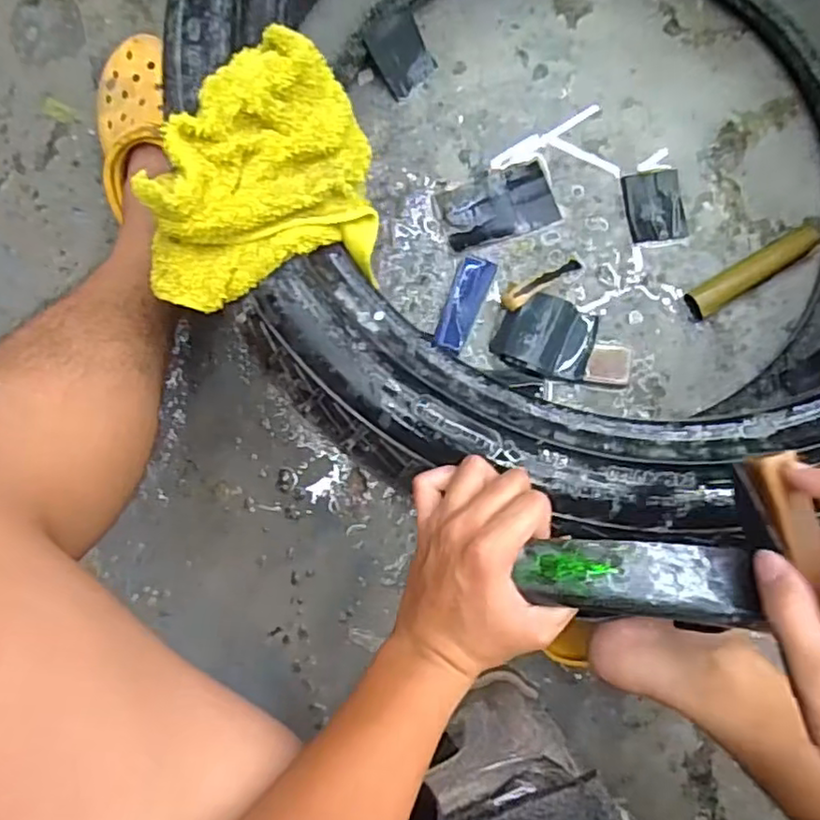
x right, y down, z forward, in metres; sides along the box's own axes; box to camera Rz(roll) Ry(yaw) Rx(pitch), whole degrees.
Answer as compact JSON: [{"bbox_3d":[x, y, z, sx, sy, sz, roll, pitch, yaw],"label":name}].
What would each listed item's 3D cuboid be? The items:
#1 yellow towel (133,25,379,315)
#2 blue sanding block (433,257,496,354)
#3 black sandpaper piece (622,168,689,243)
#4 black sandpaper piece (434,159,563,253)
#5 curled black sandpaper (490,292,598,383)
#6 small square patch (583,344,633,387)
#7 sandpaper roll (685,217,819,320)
[{"bbox_3d":[-0.096,-0.149,0.405,0.139,0.081,0.161,-5,84,0],"label":"yellow towel"},{"bbox_3d":[0.055,-0.105,0.649,0.032,0.019,0.100,21,85,3],"label":"blue sanding block"},{"bbox_3d":[0.252,-0.209,0.665,0.057,0.005,0.072,-9,84,0],"label":"black sandpaper piece"},{"bbox_3d":[0.090,-0.210,0.664,0.116,0.004,0.068,-17,84,-1],"label":"black sandpaper piece"},{"bbox_3d":[0.135,-0.072,0.637,0.094,0.028,0.075,20,85,2],"label":"curled black sandpaper"},{"bbox_3d":[0.198,-0.045,0.643,0.045,0.010,0.038,6,84,1],"label":"small square patch"},{"bbox_3d":[0.350,-0.144,0.646,0.159,0.029,0.028,-32,85,-3],"label":"sandpaper roll"}]

